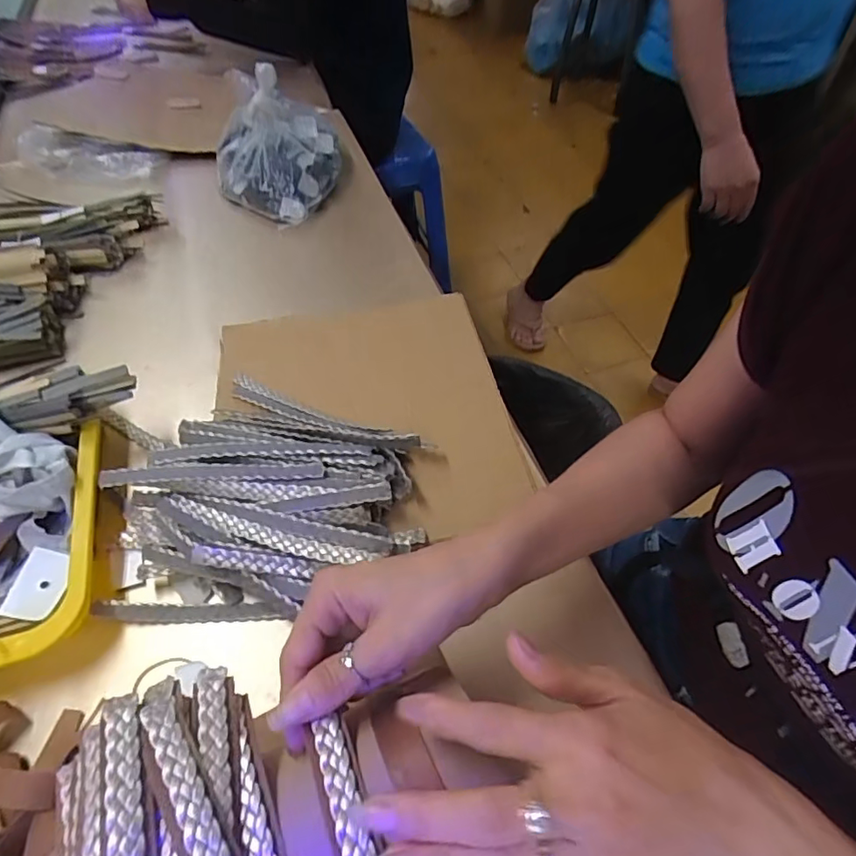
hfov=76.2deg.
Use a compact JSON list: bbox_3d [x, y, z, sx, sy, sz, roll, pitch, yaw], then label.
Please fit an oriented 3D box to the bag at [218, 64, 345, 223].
[{"bbox_3d":[-0.209,-0.401,0.732,0.168,0.122,0.237,-8,53,-5],"label":"bag"}]

